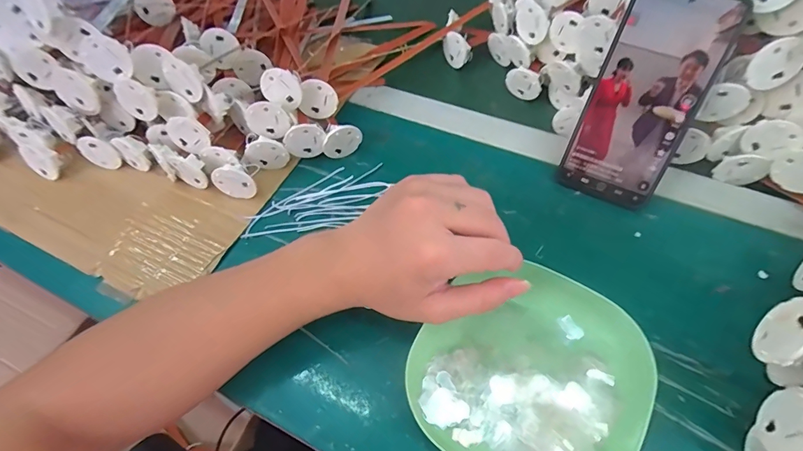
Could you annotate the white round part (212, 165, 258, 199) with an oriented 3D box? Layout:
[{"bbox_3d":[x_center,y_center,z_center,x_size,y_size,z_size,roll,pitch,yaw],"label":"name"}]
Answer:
[{"bbox_3d":[-0.148,-0.039,0.366,0.036,0.038,0.010,7,58,8],"label":"white round part"}]

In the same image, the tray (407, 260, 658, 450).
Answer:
[{"bbox_3d":[0.087,0.100,0.282,0.143,0.023,0.142,26,62,18],"label":"tray"}]

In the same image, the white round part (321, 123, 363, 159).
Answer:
[{"bbox_3d":[-0.057,-0.080,0.398,0.039,0.038,0.007,-23,59,-11],"label":"white round part"}]

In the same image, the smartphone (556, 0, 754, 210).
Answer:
[{"bbox_3d":[0.191,-0.098,0.327,0.075,0.163,0.004,24,26,18],"label":"smartphone"}]

